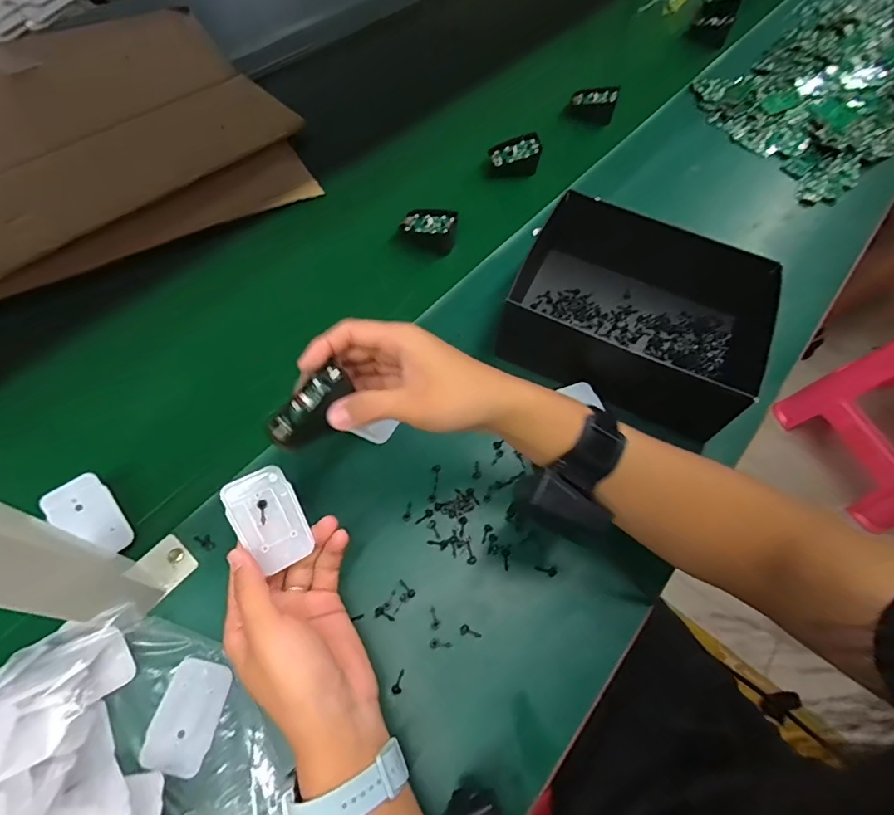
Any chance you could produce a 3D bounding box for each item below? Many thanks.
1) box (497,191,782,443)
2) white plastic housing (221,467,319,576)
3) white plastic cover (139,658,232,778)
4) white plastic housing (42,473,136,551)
[{"bbox_3d":[0.191,-0.098,0.513,0.235,0.087,0.193,27,63,10],"label":"box"},{"bbox_3d":[-0.125,0.077,0.350,0.044,0.004,0.067,-26,86,-27],"label":"white plastic housing"},{"bbox_3d":[-0.188,0.222,0.361,0.044,0.007,0.070,8,60,0],"label":"white plastic cover"},{"bbox_3d":[-0.288,0.089,0.402,0.043,0.007,0.067,-32,90,-27],"label":"white plastic housing"}]

